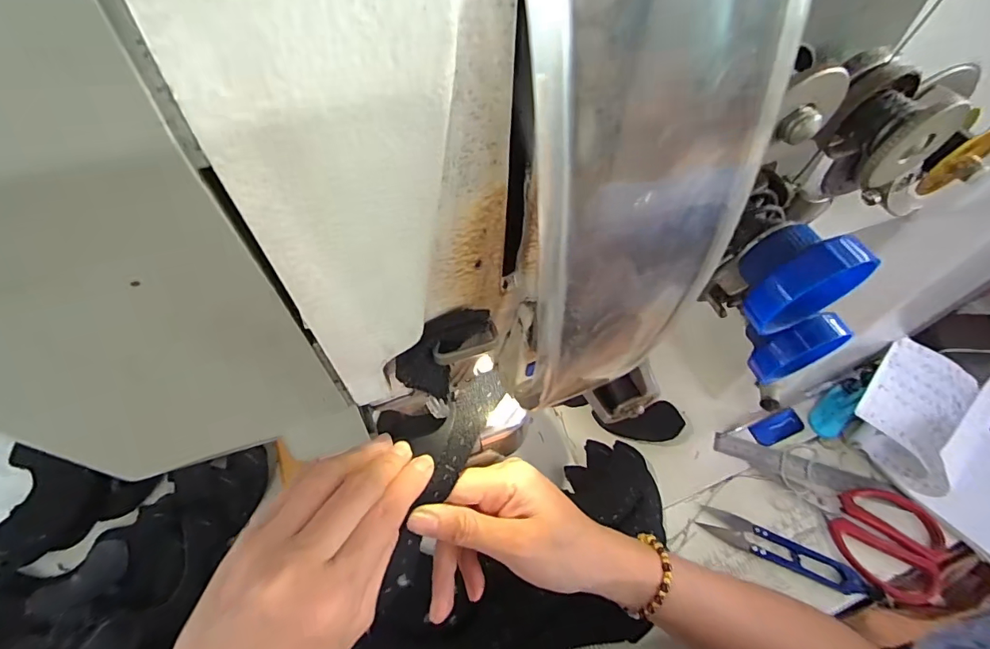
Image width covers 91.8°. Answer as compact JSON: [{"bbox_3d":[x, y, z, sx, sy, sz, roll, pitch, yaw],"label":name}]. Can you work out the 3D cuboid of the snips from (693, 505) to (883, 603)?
[{"bbox_3d":[0.241,0.188,0.393,0.135,0.010,0.026,24,56,19],"label":"snips"}]

